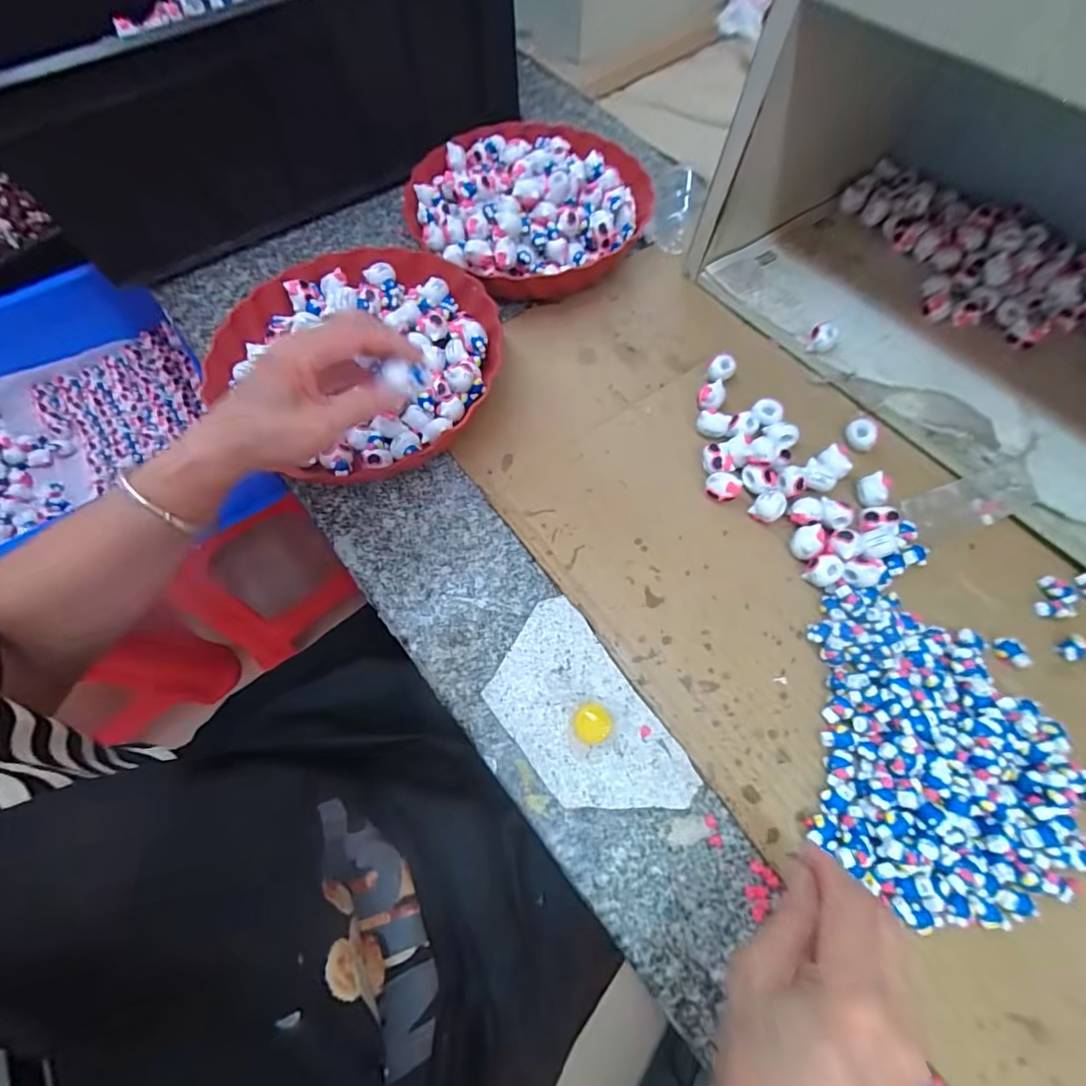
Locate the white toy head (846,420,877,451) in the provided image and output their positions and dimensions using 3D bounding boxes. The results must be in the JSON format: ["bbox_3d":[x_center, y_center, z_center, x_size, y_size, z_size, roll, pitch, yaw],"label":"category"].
[{"bbox_3d":[0.264,-0.090,0.412,0.019,0.016,0.024,-28,69,-12],"label":"white toy head"}]

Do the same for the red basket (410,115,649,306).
[{"bbox_3d":[-0.016,-0.346,0.505,0.245,0.054,0.235,-7,66,-3],"label":"red basket"}]

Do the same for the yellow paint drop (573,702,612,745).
[{"bbox_3d":[0.034,0.123,0.337,0.024,0.004,0.025,0,66,0],"label":"yellow paint drop"}]

